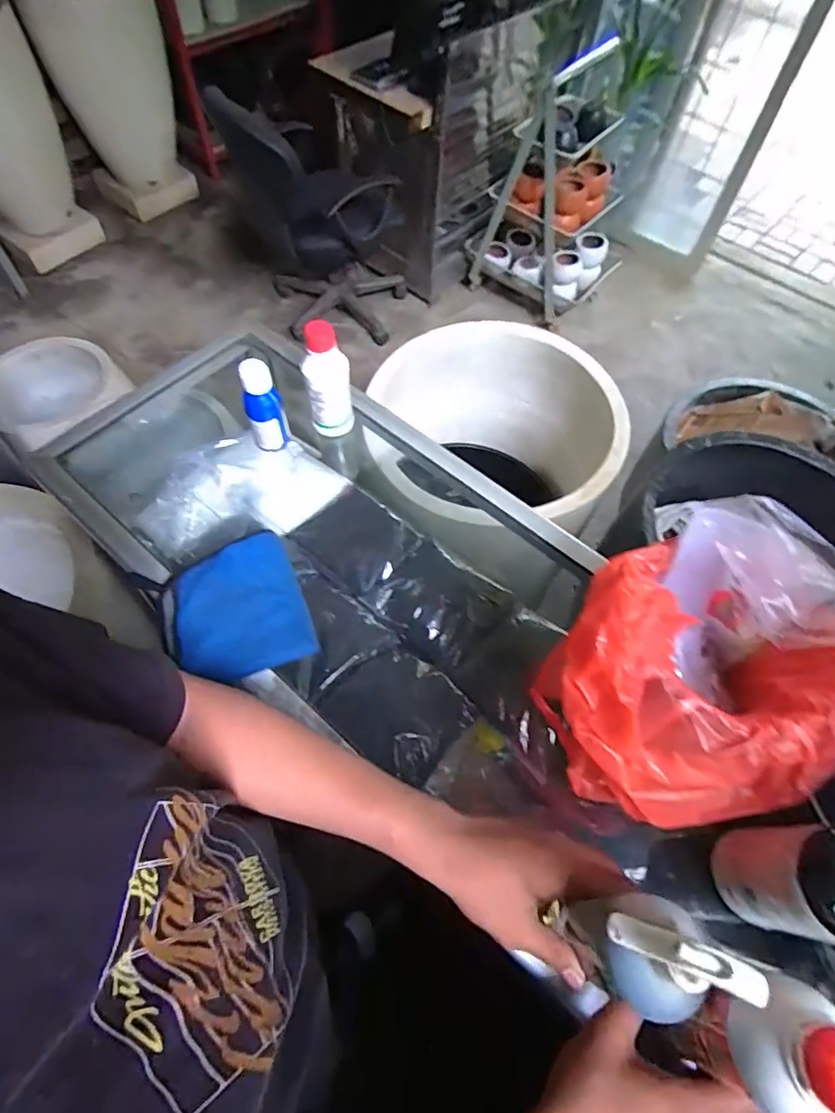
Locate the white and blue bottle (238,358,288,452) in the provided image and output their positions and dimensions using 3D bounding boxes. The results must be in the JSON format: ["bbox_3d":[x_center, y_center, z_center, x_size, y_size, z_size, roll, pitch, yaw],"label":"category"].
[{"bbox_3d":[-0.182,-0.175,0.641,0.040,0.115,0.033,-19,63,-12],"label":"white and blue bottle"}]

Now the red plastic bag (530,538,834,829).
[{"bbox_3d":[0.218,0.117,0.456,0.208,0.159,0.190,33,65,16],"label":"red plastic bag"}]

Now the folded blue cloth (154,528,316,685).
[{"bbox_3d":[-0.194,0.057,0.568,0.143,0.026,0.142,-19,63,-12],"label":"folded blue cloth"}]

